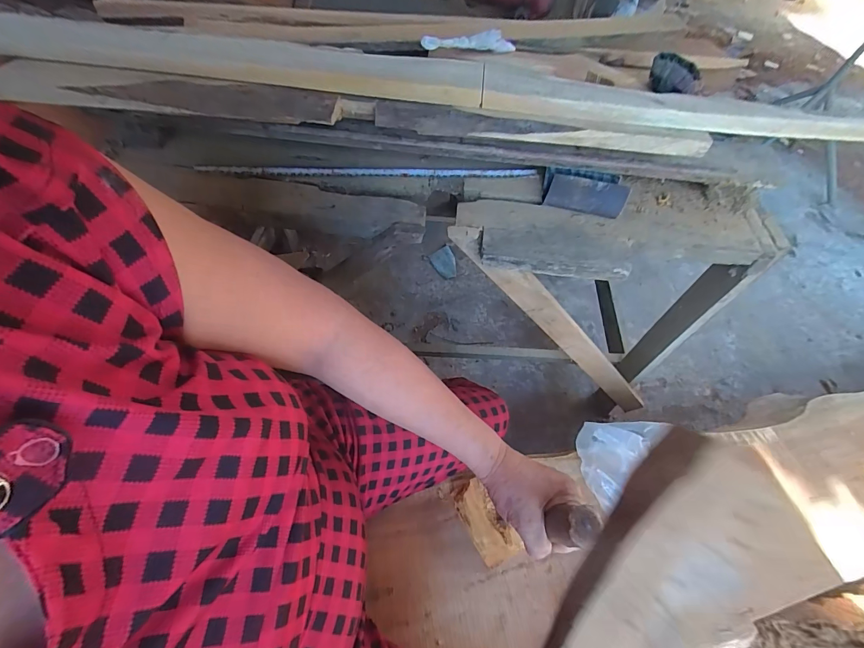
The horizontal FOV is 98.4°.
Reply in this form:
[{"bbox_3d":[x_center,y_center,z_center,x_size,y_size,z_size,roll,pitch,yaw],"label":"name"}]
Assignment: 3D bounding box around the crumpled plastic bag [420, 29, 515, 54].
[{"bbox_3d":[0.045,-0.340,0.450,0.123,0.020,0.019,-17,59,-16],"label":"crumpled plastic bag"}]

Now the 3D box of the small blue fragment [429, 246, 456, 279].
[{"bbox_3d":[0.049,-0.209,1.273,0.087,0.018,0.126,-23,61,-19],"label":"small blue fragment"}]

